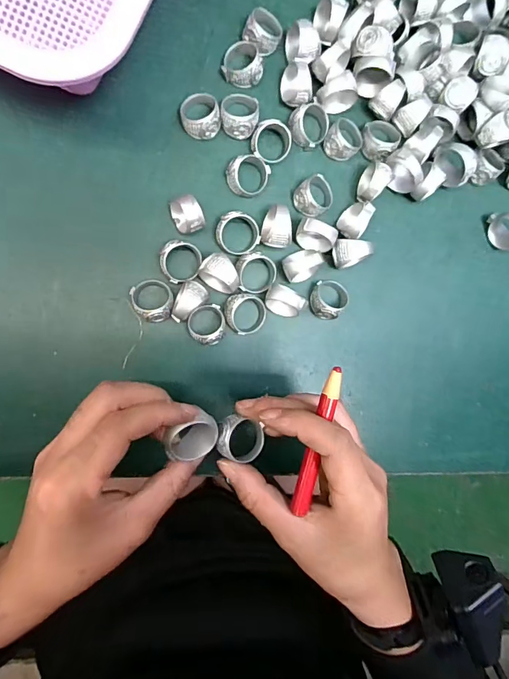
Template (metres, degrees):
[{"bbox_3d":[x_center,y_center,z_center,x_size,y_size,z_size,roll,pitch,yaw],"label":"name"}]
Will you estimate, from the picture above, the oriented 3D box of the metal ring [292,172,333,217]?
[{"bbox_3d":[0.039,-0.096,0.288,0.026,0.015,0.025,-20,100,-34],"label":"metal ring"}]

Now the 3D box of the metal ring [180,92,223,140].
[{"bbox_3d":[-0.034,-0.143,0.274,0.025,0.015,0.026,-1,93,-9],"label":"metal ring"}]

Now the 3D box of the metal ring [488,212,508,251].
[{"bbox_3d":[0.179,-0.077,0.303,0.015,0.023,0.027,-22,96,-8],"label":"metal ring"}]

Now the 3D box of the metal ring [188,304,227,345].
[{"bbox_3d":[-0.031,-0.010,0.278,0.024,0.015,0.026,-1,93,-9],"label":"metal ring"}]

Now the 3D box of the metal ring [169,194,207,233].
[{"bbox_3d":[-0.041,-0.079,0.272,0.020,0.022,0.023,-22,96,-8],"label":"metal ring"}]

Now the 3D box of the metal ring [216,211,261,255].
[{"bbox_3d":[-0.011,-0.068,0.280,0.028,0.015,0.025,32,88,-10],"label":"metal ring"}]

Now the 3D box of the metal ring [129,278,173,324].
[{"bbox_3d":[-0.065,-0.024,0.273,0.026,0.015,0.027,-1,93,-9],"label":"metal ring"}]

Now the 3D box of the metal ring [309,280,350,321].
[{"bbox_3d":[0.050,-0.028,0.289,0.027,0.016,0.024,-44,99,-5],"label":"metal ring"}]

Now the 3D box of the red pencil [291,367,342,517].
[{"bbox_3d":[0.031,0.049,0.208,0.008,0.005,0.071,13,94,-10],"label":"red pencil"}]

